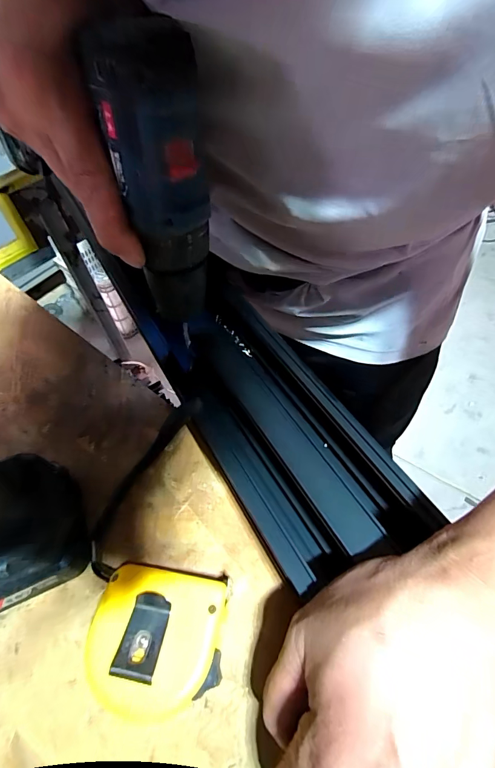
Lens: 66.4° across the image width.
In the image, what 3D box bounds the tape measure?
[{"bbox_3d":[-0.045,0.132,0.197,0.066,0.032,0.063,1,54,6],"label":"tape measure"}]

